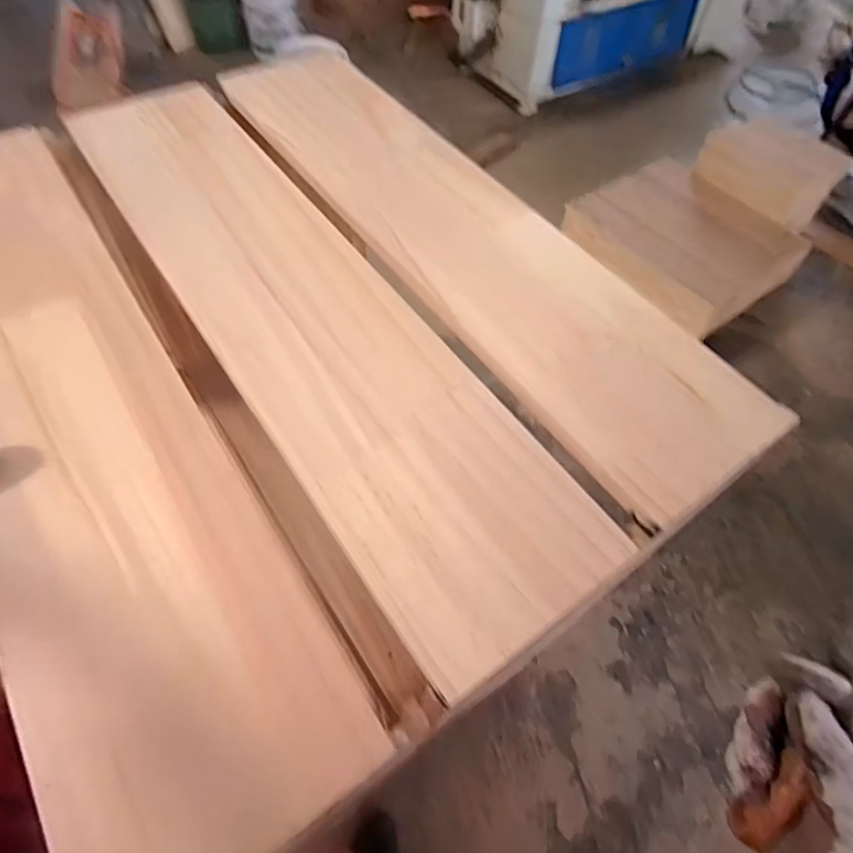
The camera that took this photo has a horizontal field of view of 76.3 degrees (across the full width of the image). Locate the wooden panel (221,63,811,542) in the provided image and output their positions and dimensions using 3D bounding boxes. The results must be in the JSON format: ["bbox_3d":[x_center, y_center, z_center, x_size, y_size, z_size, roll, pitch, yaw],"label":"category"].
[{"bbox_3d":[0.023,-0.169,0.443,0.146,0.014,0.560,-30,63,-20],"label":"wooden panel"}]

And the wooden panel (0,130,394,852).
[{"bbox_3d":[-0.220,-0.024,0.332,0.132,0.009,0.553,-28,64,-19],"label":"wooden panel"}]

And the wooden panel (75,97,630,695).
[{"bbox_3d":[-0.099,-0.093,0.386,0.138,0.014,0.553,-31,63,-20],"label":"wooden panel"}]

